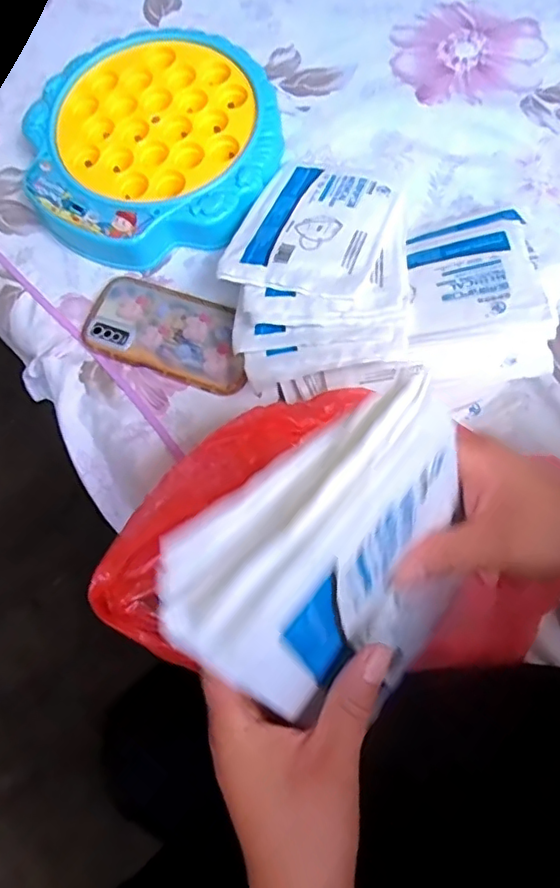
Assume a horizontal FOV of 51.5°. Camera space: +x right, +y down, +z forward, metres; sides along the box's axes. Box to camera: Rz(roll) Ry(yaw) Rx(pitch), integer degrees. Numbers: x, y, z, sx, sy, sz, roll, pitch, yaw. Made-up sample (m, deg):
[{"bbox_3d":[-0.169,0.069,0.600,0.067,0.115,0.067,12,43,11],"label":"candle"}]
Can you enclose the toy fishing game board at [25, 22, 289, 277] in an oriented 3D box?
[{"bbox_3d":[-0.132,-0.310,0.594,0.247,0.043,0.250,23,72,10],"label":"toy fishing game board"}]

